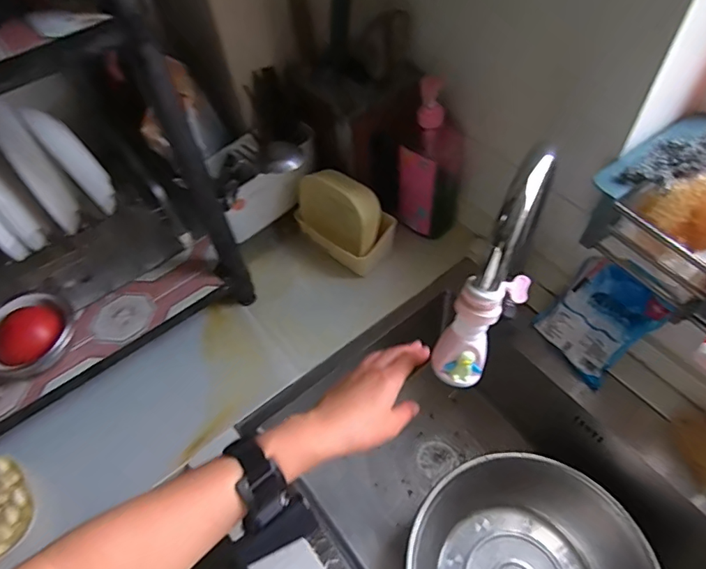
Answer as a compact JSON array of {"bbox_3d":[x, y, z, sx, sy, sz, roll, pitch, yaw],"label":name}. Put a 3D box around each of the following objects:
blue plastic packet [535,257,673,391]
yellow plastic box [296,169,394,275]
[{"bbox_3d":[0.328,0.049,0.662,0.021,0.144,0.115,-3,43,-50],"label":"blue plastic packet"},{"bbox_3d":[-0.015,-0.104,0.773,0.148,0.117,0.079,35,66,24],"label":"yellow plastic box"}]

